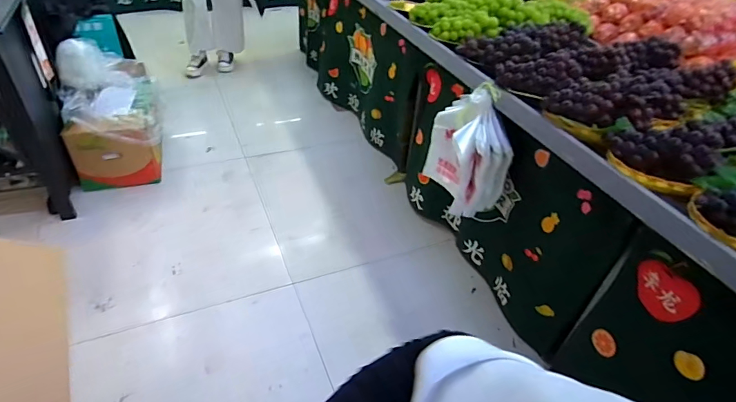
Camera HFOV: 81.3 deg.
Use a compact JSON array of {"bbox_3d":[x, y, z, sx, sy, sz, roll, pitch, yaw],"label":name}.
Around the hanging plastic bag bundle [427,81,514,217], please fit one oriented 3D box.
[{"bbox_3d":[0.323,-0.166,1.313,0.171,0.362,0.234,-7,42,-15],"label":"hanging plastic bag bundle"}]

